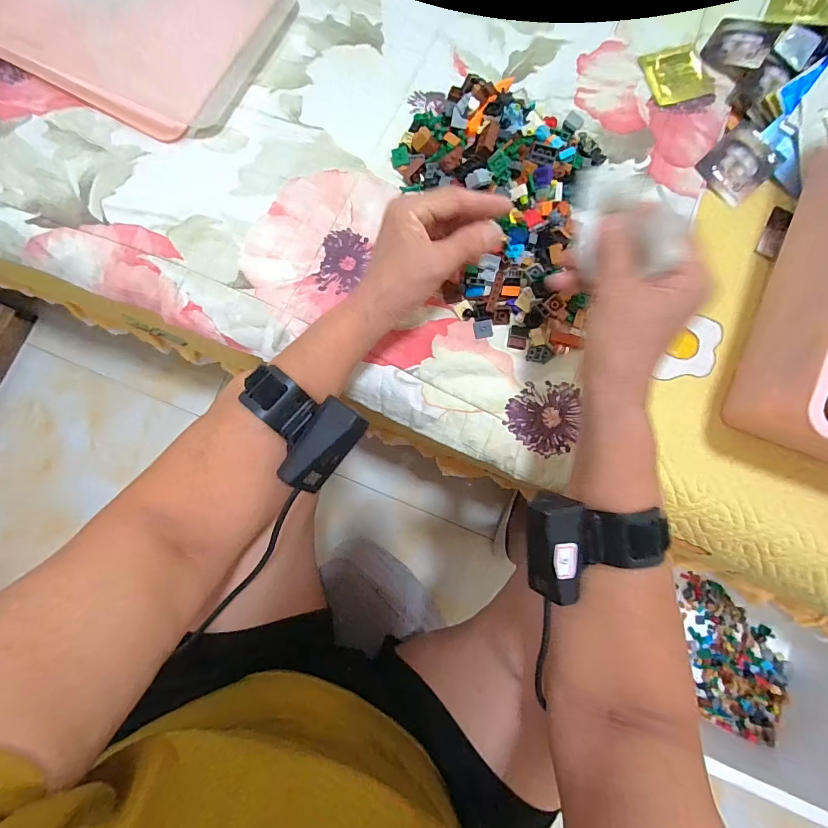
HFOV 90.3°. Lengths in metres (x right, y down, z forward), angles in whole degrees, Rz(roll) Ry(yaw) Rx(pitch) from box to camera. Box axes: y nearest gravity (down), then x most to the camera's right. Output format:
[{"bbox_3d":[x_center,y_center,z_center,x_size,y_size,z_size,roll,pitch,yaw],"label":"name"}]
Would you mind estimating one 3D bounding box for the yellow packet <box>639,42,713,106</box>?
[{"bbox_3d":[0.275,-0.355,0.429,0.063,0.008,0.068,-16,82,-3],"label":"yellow packet"}]

